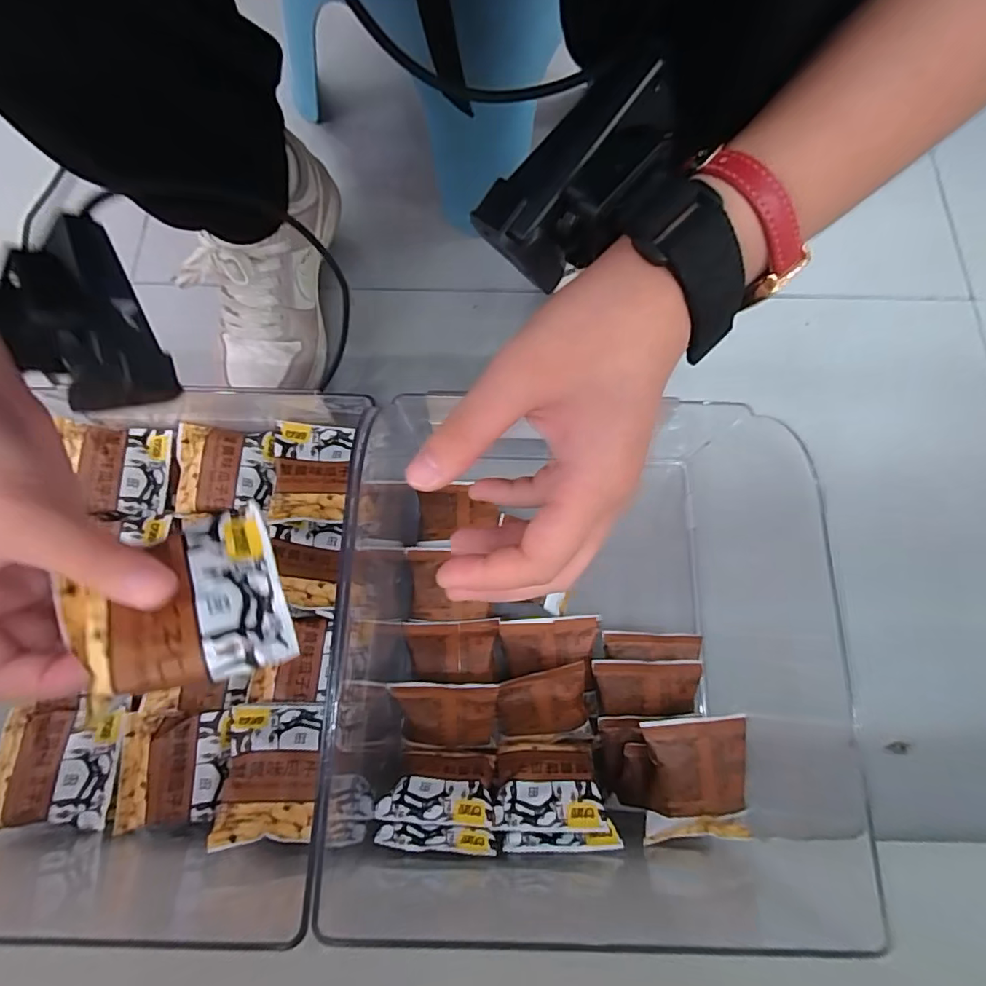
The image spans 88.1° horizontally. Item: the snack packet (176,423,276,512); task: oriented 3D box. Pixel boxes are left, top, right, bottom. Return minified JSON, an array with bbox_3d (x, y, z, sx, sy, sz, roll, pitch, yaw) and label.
[{"bbox_3d":[-0.198,-0.016,0.376,0.066,0.018,0.063,1,74,-1],"label":"snack packet"}]

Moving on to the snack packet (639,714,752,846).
[{"bbox_3d":[0.126,0.175,0.308,0.068,0.017,0.069,-1,74,-1],"label":"snack packet"}]

